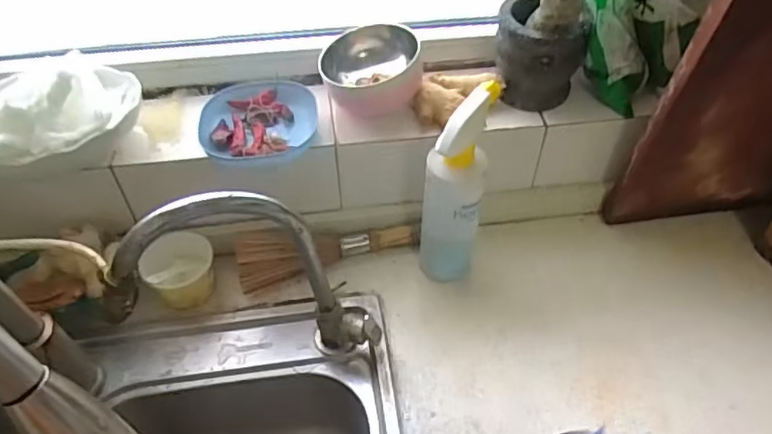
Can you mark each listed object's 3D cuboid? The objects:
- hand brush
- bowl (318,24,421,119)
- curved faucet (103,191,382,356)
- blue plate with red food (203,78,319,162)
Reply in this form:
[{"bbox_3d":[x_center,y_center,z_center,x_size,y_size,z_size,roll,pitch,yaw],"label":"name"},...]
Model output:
[{"bbox_3d":[-0.070,0.035,0.740,0.223,0.071,0.032,-11,11,-16],"label":"hand brush"},{"bbox_3d":[-0.018,-0.174,0.696,0.113,0.069,0.113,-1,47,1],"label":"bowl"},{"bbox_3d":[-0.126,0.077,0.570,0.229,0.273,0.047,-10,47,-7],"label":"curved faucet"},{"bbox_3d":[-0.147,-0.115,0.697,0.130,0.026,0.123,-1,47,1],"label":"blue plate with red food"}]

